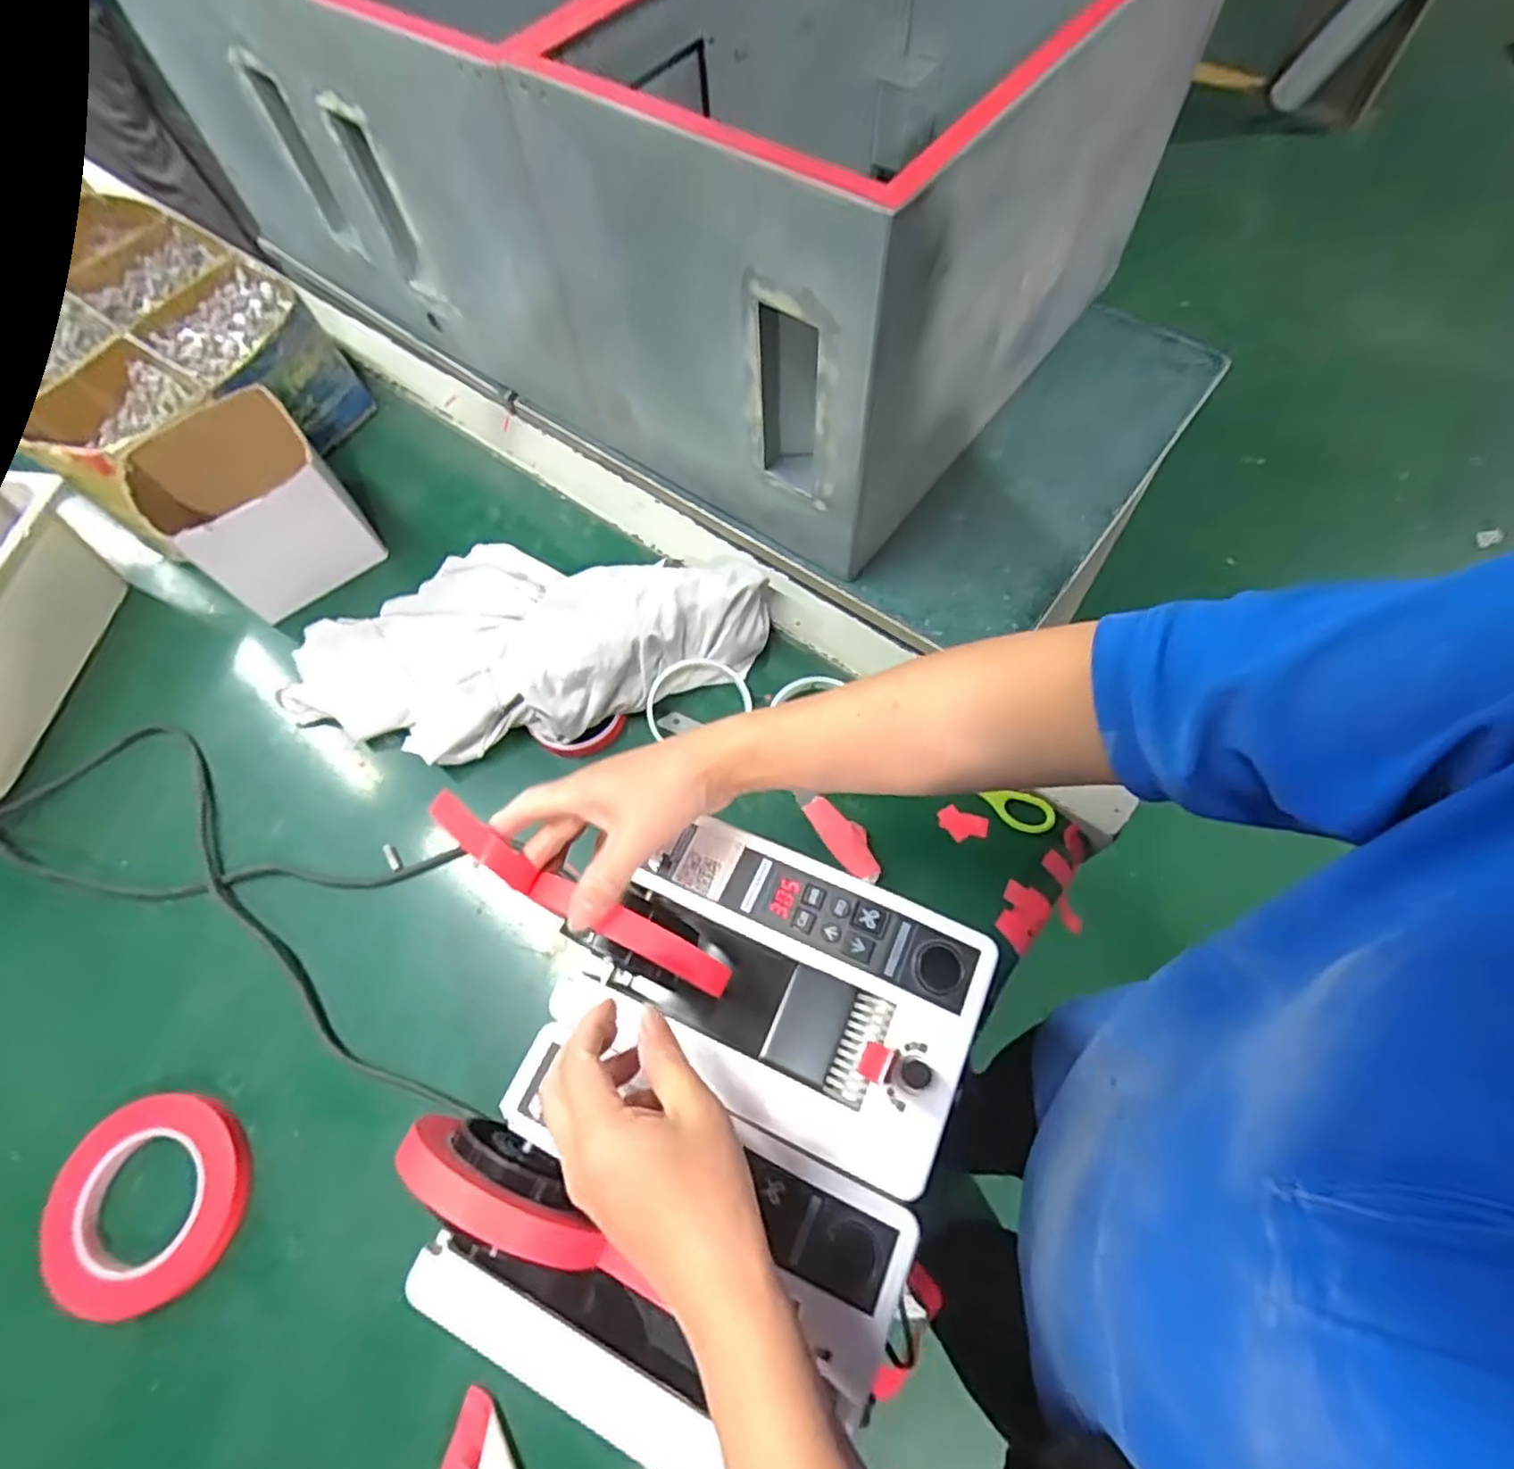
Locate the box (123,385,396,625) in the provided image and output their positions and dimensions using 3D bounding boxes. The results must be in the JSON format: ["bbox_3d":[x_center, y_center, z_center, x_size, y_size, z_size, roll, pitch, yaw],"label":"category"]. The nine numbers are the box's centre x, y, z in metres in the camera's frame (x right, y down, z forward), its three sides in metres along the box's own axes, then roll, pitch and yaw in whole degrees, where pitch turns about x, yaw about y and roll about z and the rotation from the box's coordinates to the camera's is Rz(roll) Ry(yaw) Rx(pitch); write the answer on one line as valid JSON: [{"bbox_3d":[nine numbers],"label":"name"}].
[{"bbox_3d":[-0.445,-0.204,0.646,0.142,0.109,0.147,-41,70,-15],"label":"box"}]

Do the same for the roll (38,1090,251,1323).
[{"bbox_3d":[-0.400,0.307,0.474,0.116,0.023,0.120,-1,65,3],"label":"roll"}]

